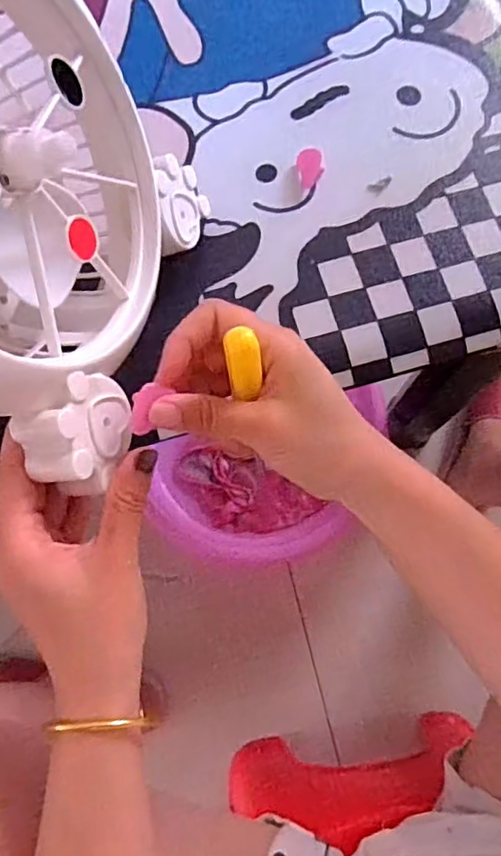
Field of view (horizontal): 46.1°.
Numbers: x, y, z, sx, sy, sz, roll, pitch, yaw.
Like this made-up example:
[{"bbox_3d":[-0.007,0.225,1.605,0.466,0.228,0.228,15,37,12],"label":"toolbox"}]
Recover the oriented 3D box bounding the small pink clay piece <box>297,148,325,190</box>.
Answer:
[{"bbox_3d":[0.045,-0.191,0.430,0.017,0.016,0.023,-9,75,-3],"label":"small pink clay piece"}]

